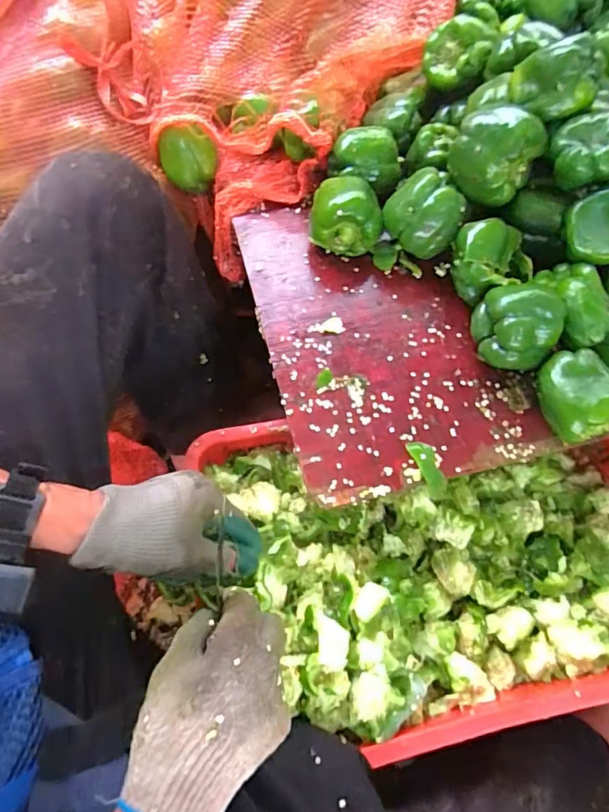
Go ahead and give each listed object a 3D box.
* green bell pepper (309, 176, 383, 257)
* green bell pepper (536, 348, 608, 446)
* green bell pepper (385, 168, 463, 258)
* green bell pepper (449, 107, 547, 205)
[{"bbox_3d":[0.046,-0.214,0.562,0.078,0.062,0.065,4,66,0],"label":"green bell pepper"},{"bbox_3d":[0.264,-0.008,0.491,0.063,0.061,0.085,-16,67,-9],"label":"green bell pepper"},{"bbox_3d":[0.127,-0.208,0.544,0.081,0.057,0.058,36,70,14],"label":"green bell pepper"},{"bbox_3d":[0.199,-0.265,0.523,0.085,0.064,0.076,27,68,10],"label":"green bell pepper"}]

